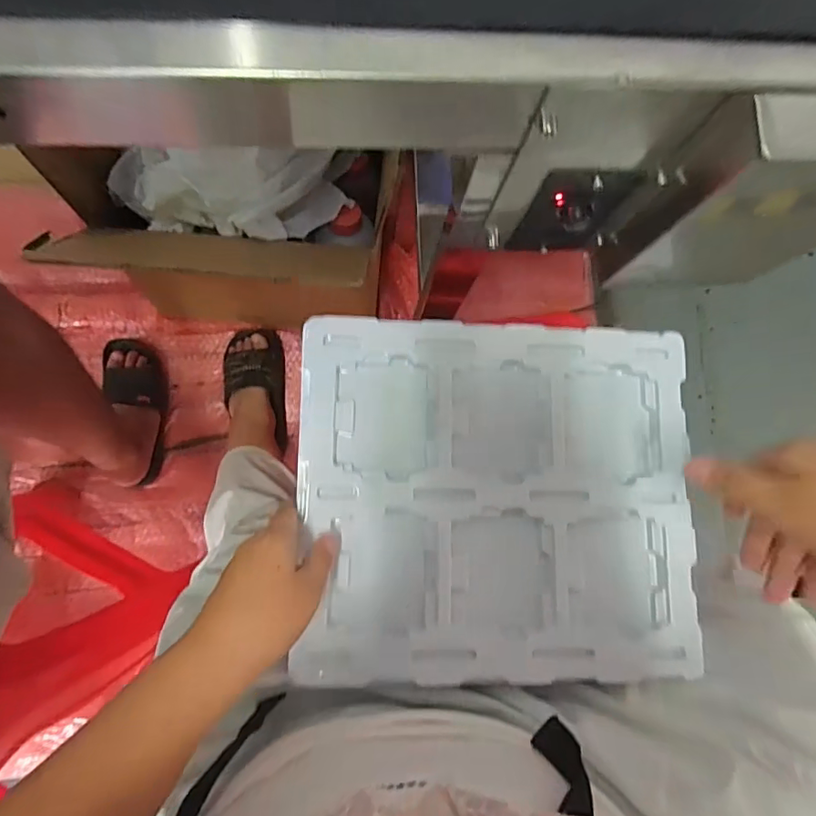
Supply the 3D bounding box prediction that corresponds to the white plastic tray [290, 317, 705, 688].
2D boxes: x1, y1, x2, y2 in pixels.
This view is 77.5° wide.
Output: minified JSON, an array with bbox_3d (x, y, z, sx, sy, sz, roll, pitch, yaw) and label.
[{"bbox_3d":[0.072,0.069,0.404,0.308,0.016,0.273,1,81,-5],"label":"white plastic tray"}]

